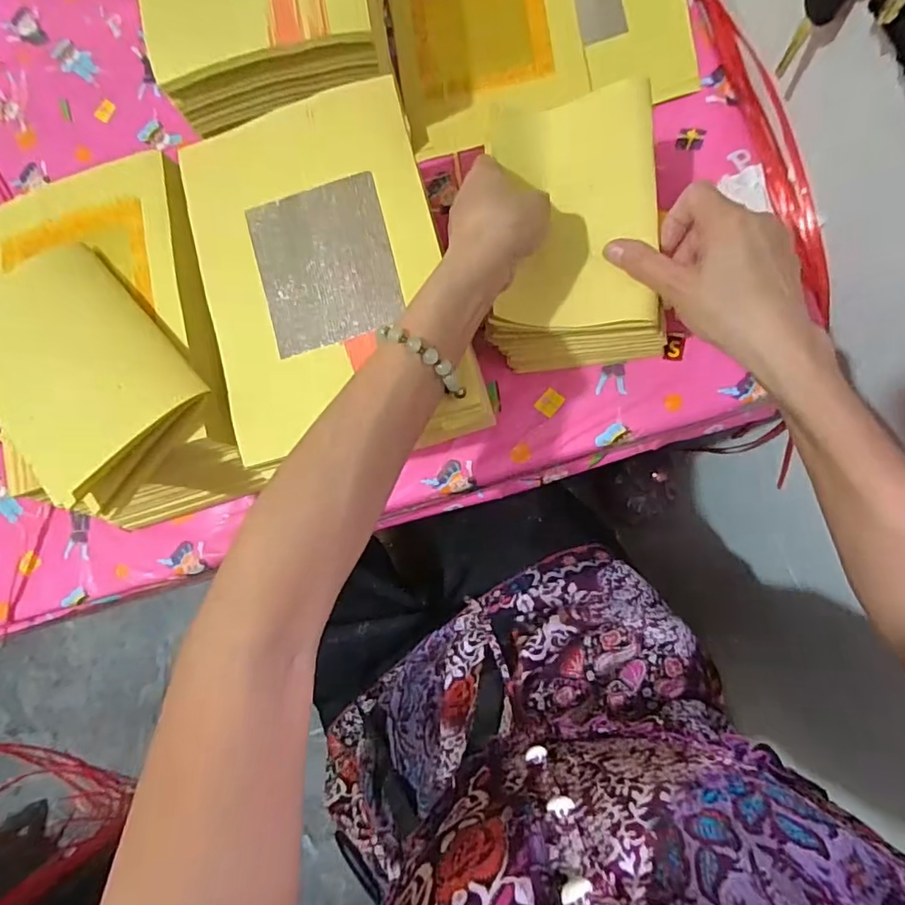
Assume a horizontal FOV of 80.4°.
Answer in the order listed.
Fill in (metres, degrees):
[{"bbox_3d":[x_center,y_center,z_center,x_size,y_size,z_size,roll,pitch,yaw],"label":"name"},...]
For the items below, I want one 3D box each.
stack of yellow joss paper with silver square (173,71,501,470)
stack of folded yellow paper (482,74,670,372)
[{"bbox_3d":[-0.083,-0.116,0.406,0.158,0.128,0.220,-15,82,4],"label":"stack of yellow joss paper with silver square"},{"bbox_3d":[0.088,-0.157,0.397,0.114,0.076,0.172,-5,83,6],"label":"stack of folded yellow paper"}]

